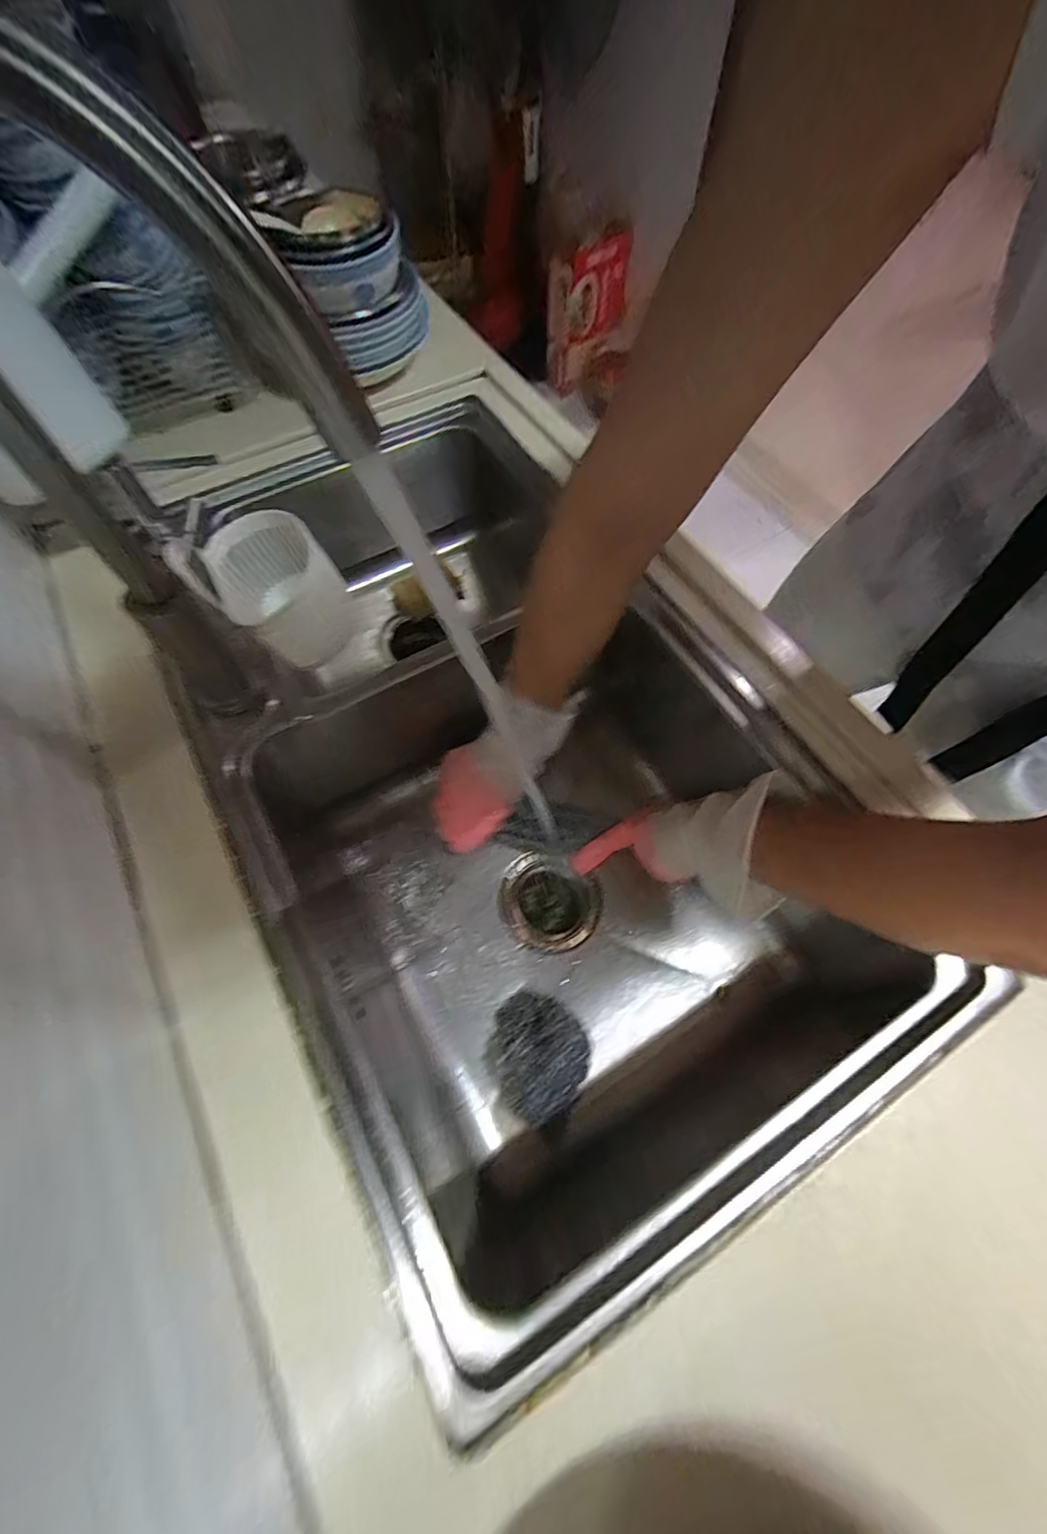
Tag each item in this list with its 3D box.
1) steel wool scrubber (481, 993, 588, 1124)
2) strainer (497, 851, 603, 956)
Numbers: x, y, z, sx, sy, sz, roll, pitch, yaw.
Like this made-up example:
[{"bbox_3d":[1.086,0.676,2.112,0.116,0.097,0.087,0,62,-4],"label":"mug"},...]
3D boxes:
[{"bbox_3d":[0.011,0.268,0.485,0.090,0.050,0.098,0,65,0],"label":"steel wool scrubber"},{"bbox_3d":[0.029,0.157,0.593,0.108,0.051,0.105,7,65,3],"label":"strainer"}]

